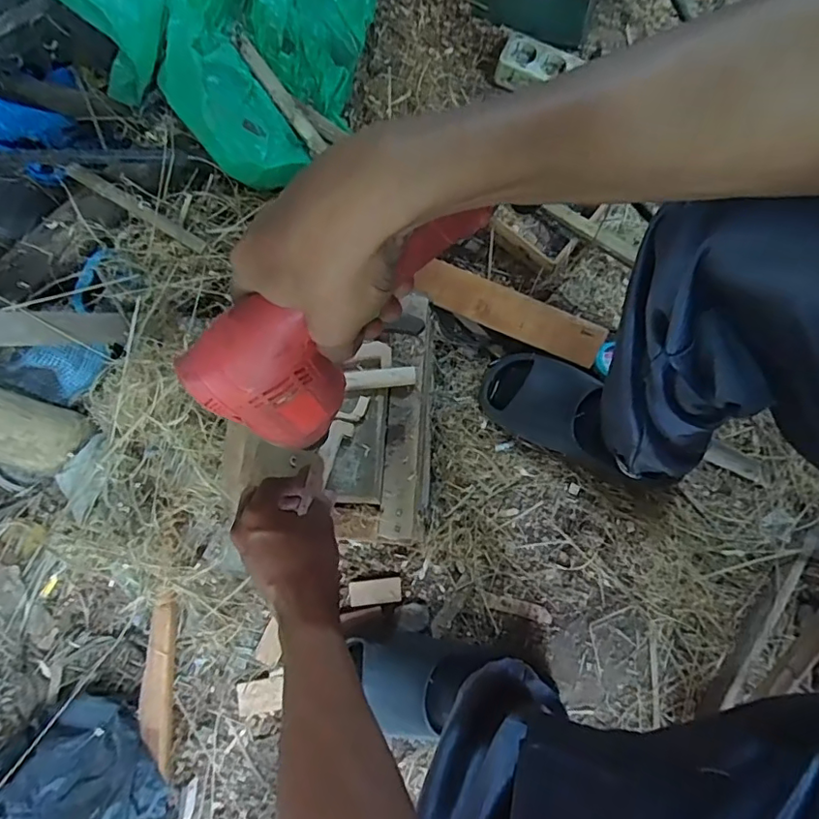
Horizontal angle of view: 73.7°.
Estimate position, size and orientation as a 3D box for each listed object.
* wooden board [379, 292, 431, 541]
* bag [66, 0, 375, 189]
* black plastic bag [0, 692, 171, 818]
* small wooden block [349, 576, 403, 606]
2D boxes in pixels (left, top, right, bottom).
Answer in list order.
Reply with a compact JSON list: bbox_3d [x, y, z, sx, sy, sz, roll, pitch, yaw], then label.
[{"bbox_3d":[0.000,0.004,0.546,0.040,0.015,0.244,2,74,7],"label":"wooden board"},{"bbox_3d":[-0.199,-0.476,0.709,0.338,0.091,0.314,-45,106,-16],"label":"bag"},{"bbox_3d":[-0.357,0.437,0.584,0.211,0.063,0.237,-41,74,-6],"label":"black plastic bag"},{"bbox_3d":[-0.041,0.220,0.664,0.063,0.006,0.030,-7,73,4],"label":"small wooden block"}]

